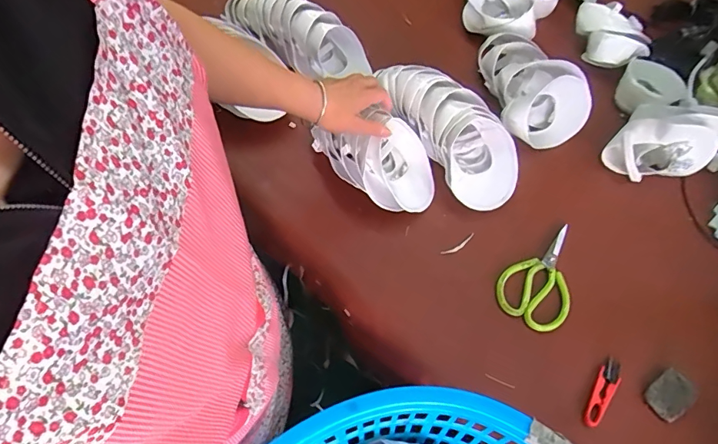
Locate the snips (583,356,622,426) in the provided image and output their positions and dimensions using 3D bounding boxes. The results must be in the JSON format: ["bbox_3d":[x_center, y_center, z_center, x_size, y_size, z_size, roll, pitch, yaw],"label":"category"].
[{"bbox_3d":[0.317,0.221,0.586,0.024,0.011,0.093,33,64,16],"label":"snips"}]

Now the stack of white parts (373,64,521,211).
[{"bbox_3d":[0.153,-0.166,0.770,0.127,0.090,0.312,-30,65,-18],"label":"stack of white parts"}]

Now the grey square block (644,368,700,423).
[{"bbox_3d":[0.402,0.223,0.580,0.059,0.018,0.046,-31,65,-19],"label":"grey square block"}]

